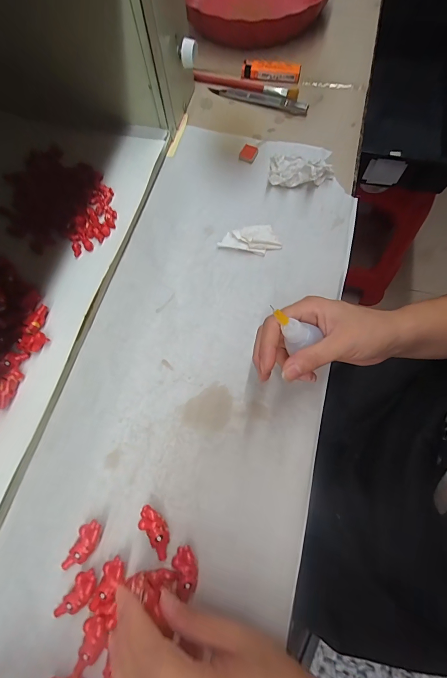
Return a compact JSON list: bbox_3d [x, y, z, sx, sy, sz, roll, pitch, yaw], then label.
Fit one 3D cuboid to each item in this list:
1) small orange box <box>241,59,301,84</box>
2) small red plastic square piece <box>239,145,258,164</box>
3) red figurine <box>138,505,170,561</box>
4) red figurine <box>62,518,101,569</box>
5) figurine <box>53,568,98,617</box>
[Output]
[{"bbox_3d":[0.066,-0.369,0.436,0.078,0.014,0.023,7,70,0],"label":"small orange box"},{"bbox_3d":[0.032,-0.232,0.395,0.018,0.005,0.025,24,73,10],"label":"small red plastic square piece"},{"bbox_3d":[-0.055,0.158,0.261,0.018,0.015,0.040,-37,73,-10],"label":"red figurine"},{"bbox_3d":[-0.114,0.170,0.258,0.019,0.013,0.038,21,73,9],"label":"red figurine"},{"bbox_3d":[-0.115,0.200,0.245,0.019,0.011,0.042,42,86,12],"label":"figurine"}]

